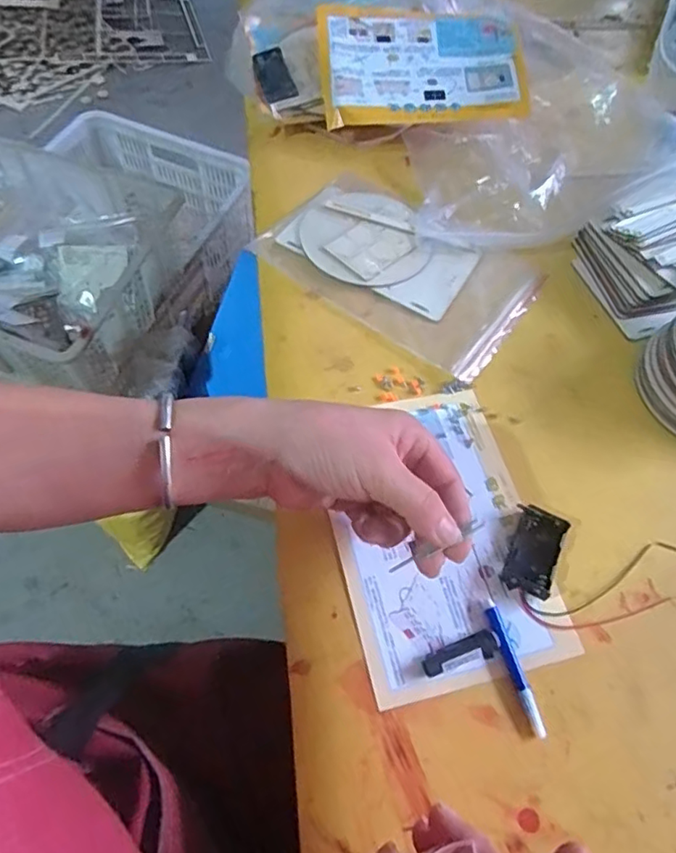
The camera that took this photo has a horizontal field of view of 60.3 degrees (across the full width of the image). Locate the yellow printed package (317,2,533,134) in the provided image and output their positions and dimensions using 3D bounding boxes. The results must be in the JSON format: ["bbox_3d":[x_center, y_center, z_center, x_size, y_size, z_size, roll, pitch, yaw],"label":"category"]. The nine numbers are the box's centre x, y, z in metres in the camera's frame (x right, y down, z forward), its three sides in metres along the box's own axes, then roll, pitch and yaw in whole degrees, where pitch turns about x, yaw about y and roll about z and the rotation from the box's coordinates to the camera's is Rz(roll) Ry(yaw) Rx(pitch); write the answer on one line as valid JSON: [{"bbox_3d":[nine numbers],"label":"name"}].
[{"bbox_3d":[0.086,-0.373,0.602,0.203,0.017,0.143,-2,75,-3],"label":"yellow printed package"}]

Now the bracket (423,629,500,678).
[{"bbox_3d":[0.079,0.145,0.370,0.051,0.007,0.017,-18,64,-13],"label":"bracket"}]

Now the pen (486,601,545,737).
[{"bbox_3d":[0.110,0.150,0.364,0.012,0.008,0.081,-13,63,-10],"label":"pen"}]

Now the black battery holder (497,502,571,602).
[{"bbox_3d":[0.135,0.086,0.399,0.034,0.013,0.060,19,62,7],"label":"black battery holder"}]

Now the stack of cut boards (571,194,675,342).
[{"bbox_3d":[0.318,-0.167,0.527,0.202,0.050,0.125,-25,66,-16],"label":"stack of cut boards"}]

